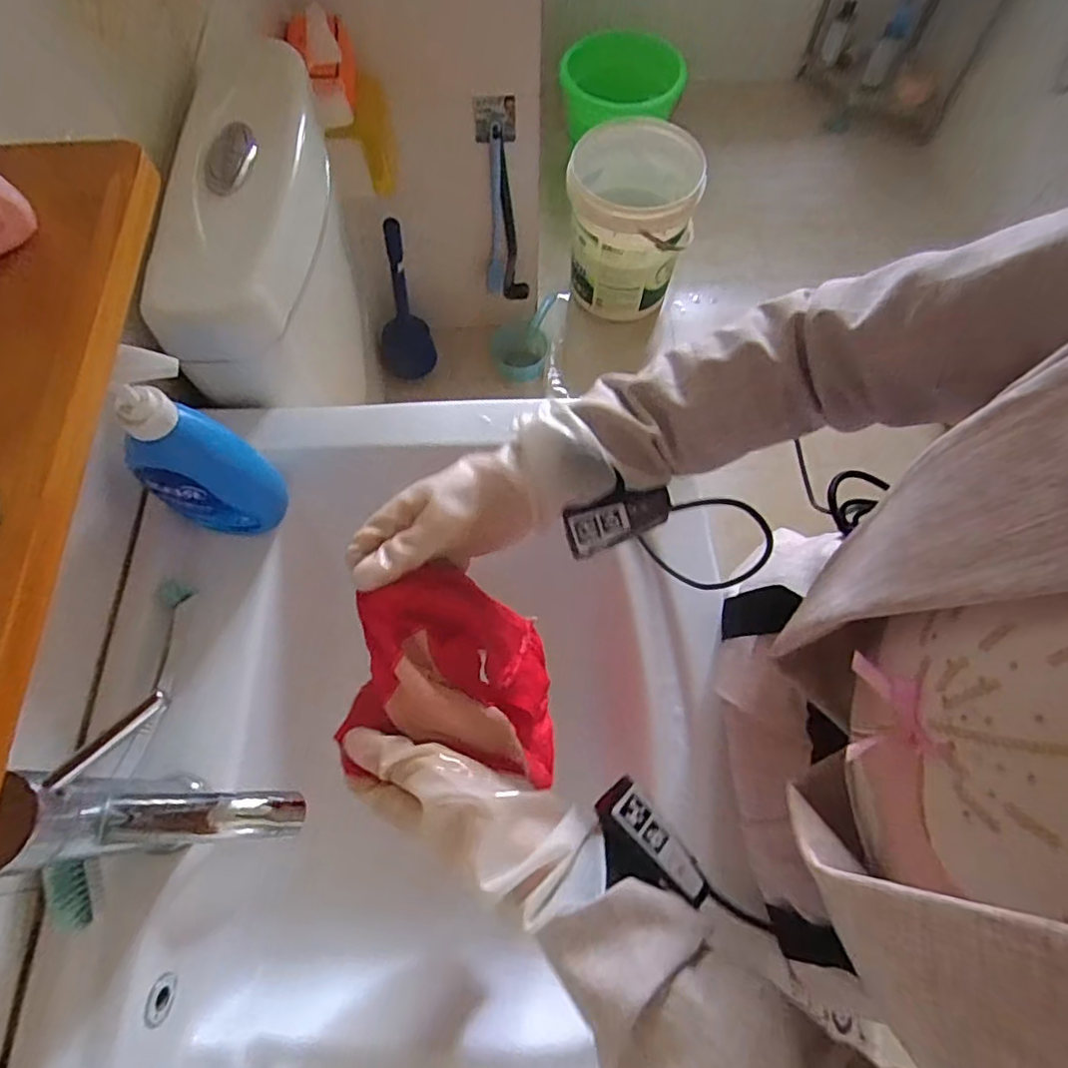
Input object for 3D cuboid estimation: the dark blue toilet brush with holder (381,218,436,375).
[{"bbox_3d":[-0.323,-0.529,1.450,0.136,0.400,0.096,-13,68,-6],"label":"dark blue toilet brush with holder"}]

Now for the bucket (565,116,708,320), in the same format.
[{"bbox_3d":[0.244,-0.798,1.585,0.317,0.365,0.313,0,67,-1],"label":"bucket"}]

